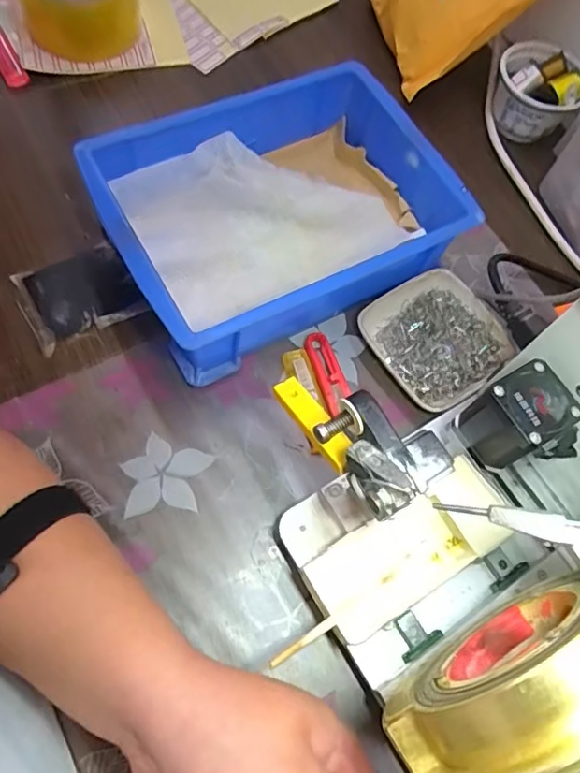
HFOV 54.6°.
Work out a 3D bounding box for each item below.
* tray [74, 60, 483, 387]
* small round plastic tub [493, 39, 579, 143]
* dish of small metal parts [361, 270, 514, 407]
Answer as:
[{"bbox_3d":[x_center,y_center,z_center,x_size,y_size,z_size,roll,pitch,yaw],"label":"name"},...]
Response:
[{"bbox_3d":[-0.008,-0.128,0.427,0.242,0.076,0.179,-26,71,-16],"label":"tray"},{"bbox_3d":[0.232,-0.274,0.528,0.067,0.061,0.071,2,67,-6],"label":"small round plastic tub"},{"bbox_3d":[0.114,-0.039,0.426,0.097,0.017,0.097,-33,75,-19],"label":"dish of small metal parts"}]

